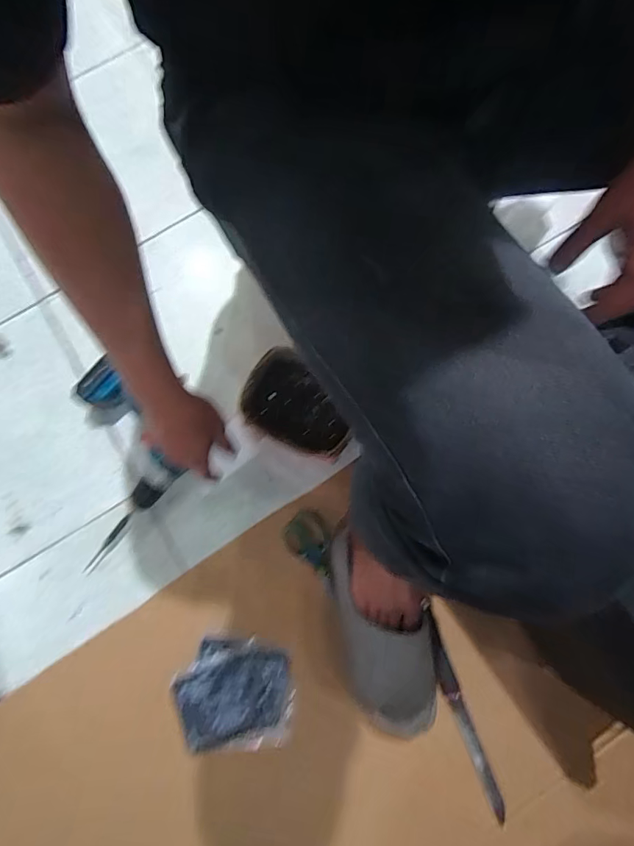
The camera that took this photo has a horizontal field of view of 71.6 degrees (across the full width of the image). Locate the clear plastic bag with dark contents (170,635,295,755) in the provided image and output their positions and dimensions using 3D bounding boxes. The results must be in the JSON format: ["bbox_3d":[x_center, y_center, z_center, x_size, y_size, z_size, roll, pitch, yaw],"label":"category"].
[{"bbox_3d":[-0.125,0.400,0.649,0.171,0.014,0.144,-6,77,-1],"label":"clear plastic bag with dark contents"}]

